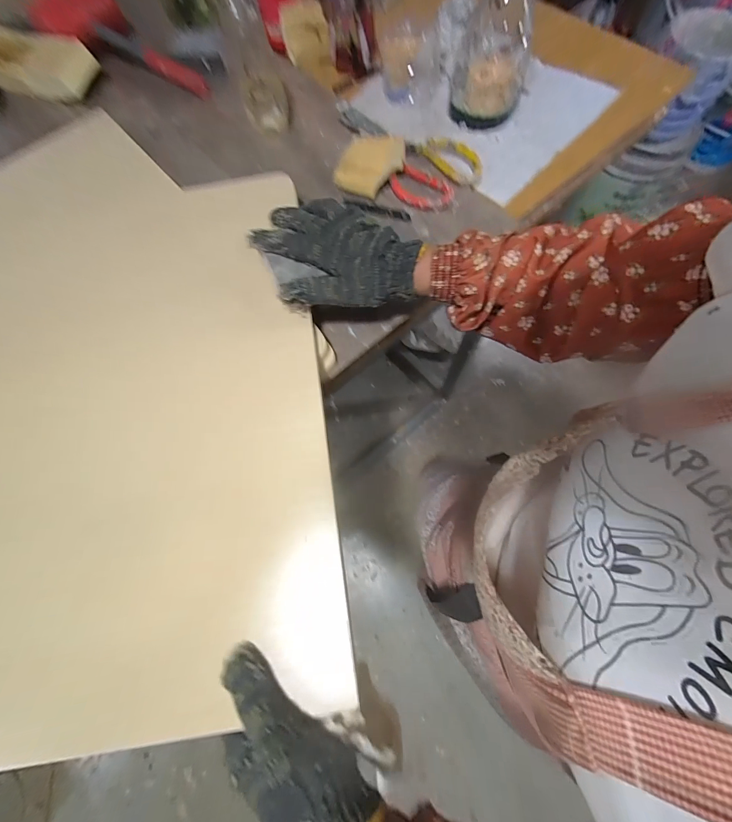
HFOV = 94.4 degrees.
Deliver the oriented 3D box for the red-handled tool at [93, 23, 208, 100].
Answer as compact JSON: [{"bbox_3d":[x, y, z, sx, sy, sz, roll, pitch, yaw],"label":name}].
[{"bbox_3d":[-0.336,-0.563,0.548,0.181,0.026,0.025,28,73,-4],"label":"red-handled tool"}]

